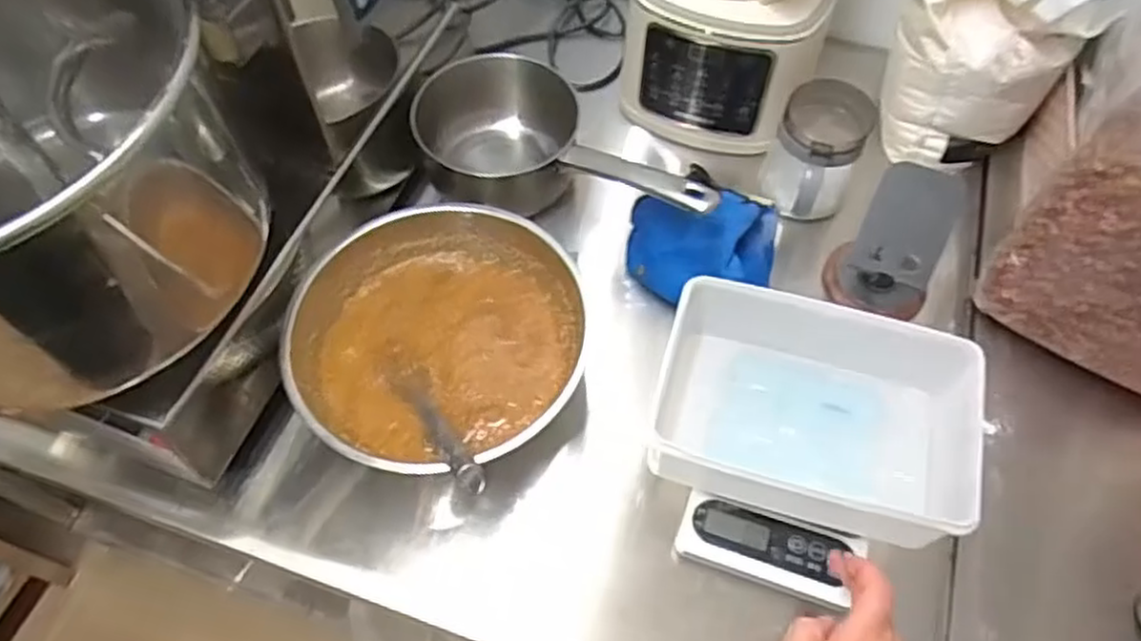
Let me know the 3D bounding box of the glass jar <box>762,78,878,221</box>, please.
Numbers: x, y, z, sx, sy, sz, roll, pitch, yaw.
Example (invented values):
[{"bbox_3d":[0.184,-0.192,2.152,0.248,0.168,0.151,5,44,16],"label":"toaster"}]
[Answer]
[{"bbox_3d":[0.224,-0.152,0.701,0.092,0.113,0.075,-39,66,-21],"label":"glass jar"}]

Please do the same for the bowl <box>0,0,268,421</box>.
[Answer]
[{"bbox_3d":[-0.357,-0.084,0.476,0.290,0.186,0.261,-10,59,-6],"label":"bowl"}]

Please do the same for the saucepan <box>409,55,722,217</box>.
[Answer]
[{"bbox_3d":[-0.014,-0.147,0.690,0.306,0.117,0.135,28,62,30],"label":"saucepan"}]

